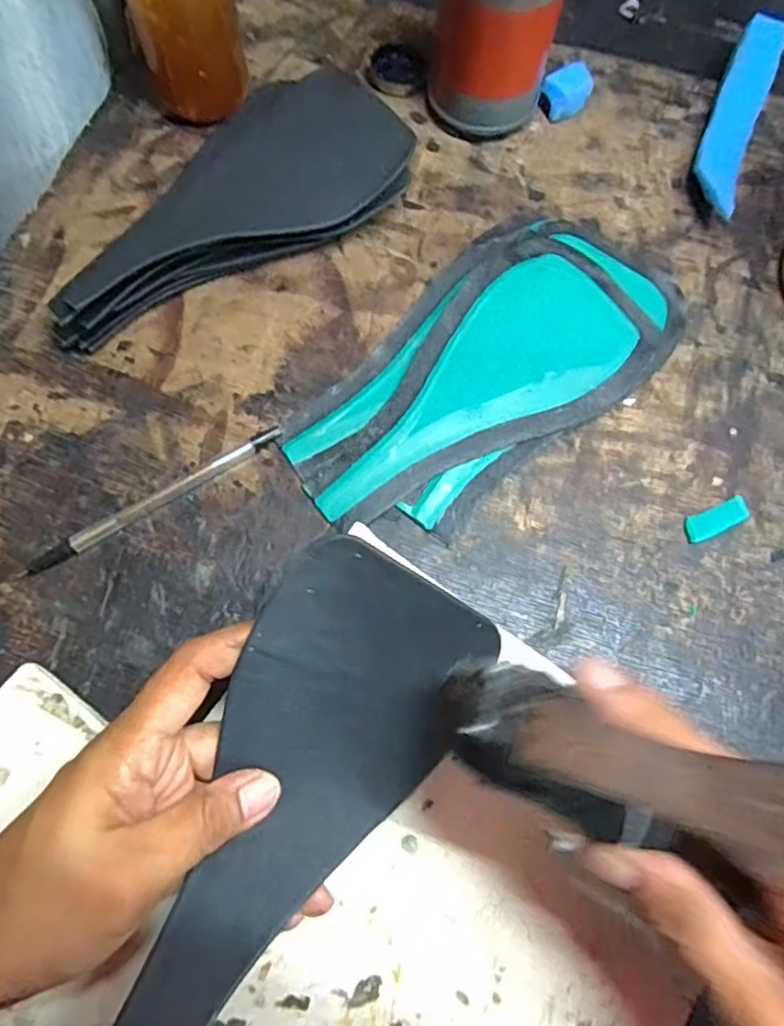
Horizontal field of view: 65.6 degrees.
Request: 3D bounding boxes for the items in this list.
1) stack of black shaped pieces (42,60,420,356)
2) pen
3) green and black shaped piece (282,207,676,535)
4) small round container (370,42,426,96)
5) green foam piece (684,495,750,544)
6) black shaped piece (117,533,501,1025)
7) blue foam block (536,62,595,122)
[{"bbox_3d":[-0.099,-0.179,0.351,0.221,0.045,0.094,-28,74,-11],"label":"stack of black shaped pieces"},{"bbox_3d":[-0.120,-0.007,0.310,0.139,0.006,0.011,-33,75,-13],"label":"pen"},{"bbox_3d":[0.054,-0.084,0.337,0.239,0.020,0.122,-39,77,-14],"label":"green and black shaped piece"},{"bbox_3d":[0.003,-0.305,0.418,0.035,0.006,0.044,22,72,5],"label":"small round container"},{"bbox_3d":[0.172,0.003,0.321,0.039,0.004,0.013,-22,73,-10],"label":"green foam piece"},{"bbox_3d":[-0.036,0.108,0.217,0.081,0.039,0.192,26,74,6],"label":"black shaped piece"},{"bbox_3d":[0.118,-0.282,0.407,0.034,0.020,0.024,-31,75,-12],"label":"blue foam block"}]

